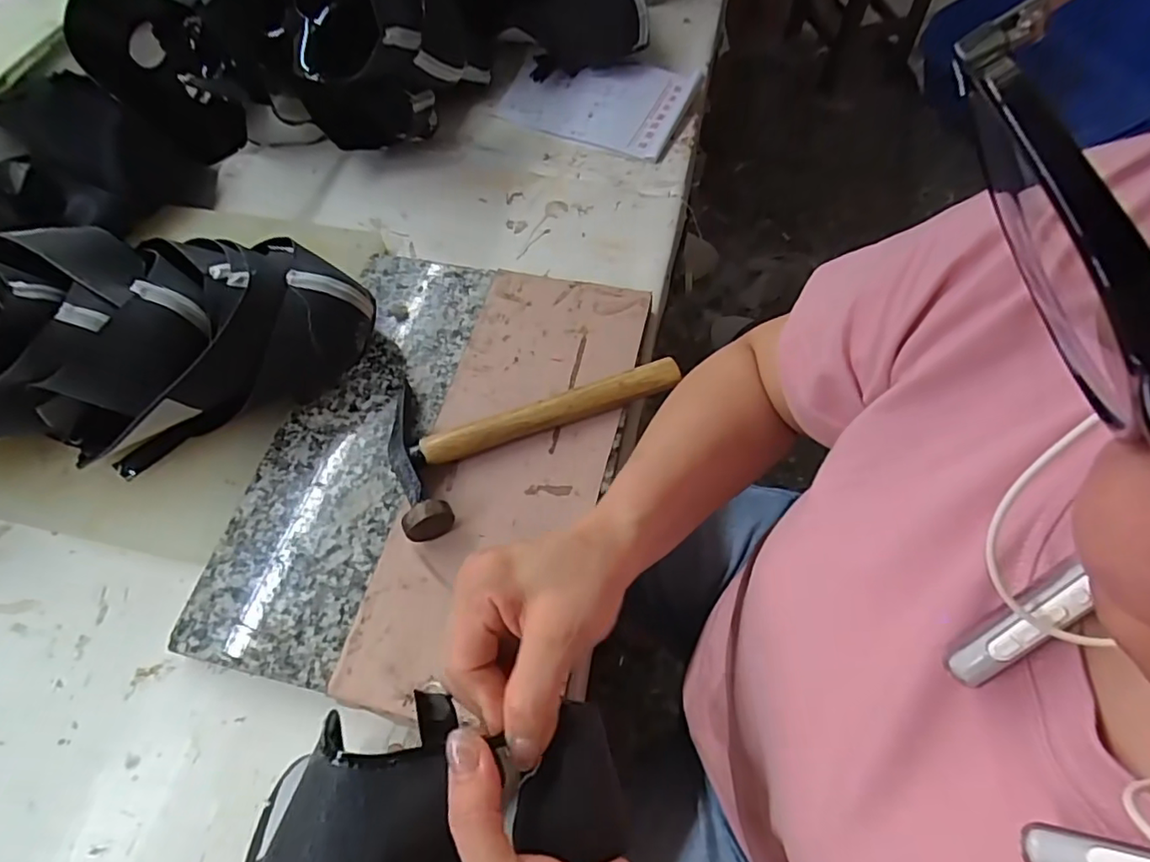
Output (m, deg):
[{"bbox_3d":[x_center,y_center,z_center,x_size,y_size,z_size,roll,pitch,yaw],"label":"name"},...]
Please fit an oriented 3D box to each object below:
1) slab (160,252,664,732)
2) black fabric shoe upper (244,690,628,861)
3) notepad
[{"bbox_3d":[-0.108,0.017,0.477,0.271,0.035,0.374,11,63,8],"label":"slab"},{"bbox_3d":[-0.051,0.157,0.250,0.160,0.054,0.078,4,60,-21],"label":"black fabric shoe upper"},{"bbox_3d":[0.026,-0.403,0.706,0.216,0.011,0.161,20,65,12],"label":"notepad"}]

